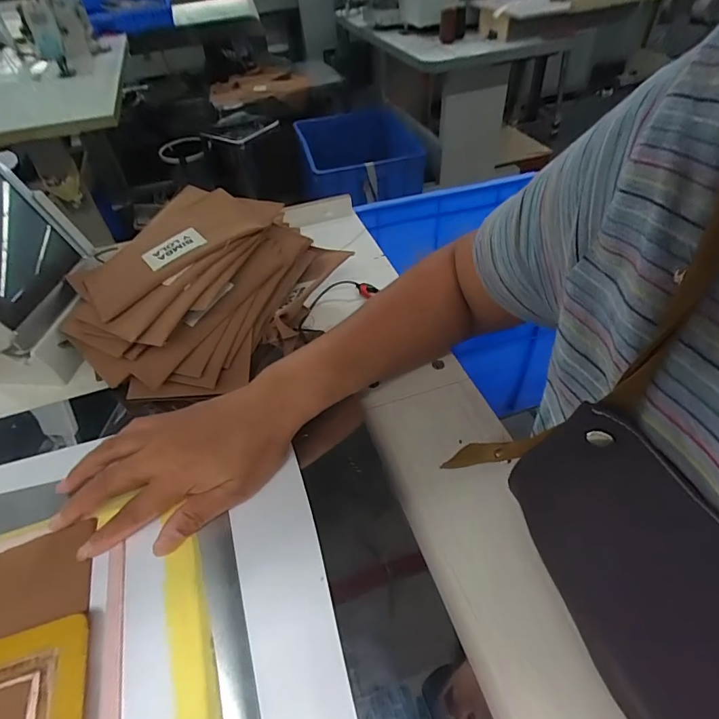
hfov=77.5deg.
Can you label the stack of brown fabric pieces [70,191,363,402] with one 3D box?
[{"bbox_3d":[-0.173,-0.087,0.470,0.210,0.080,0.242,23,52,24],"label":"stack of brown fabric pieces"}]

